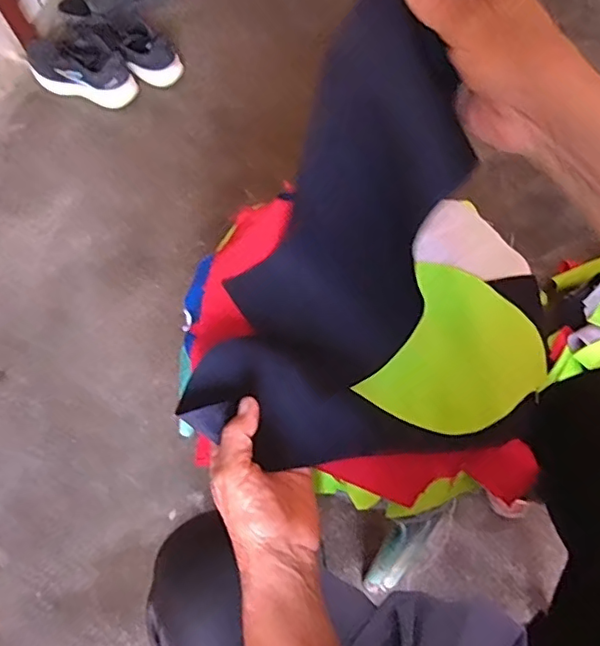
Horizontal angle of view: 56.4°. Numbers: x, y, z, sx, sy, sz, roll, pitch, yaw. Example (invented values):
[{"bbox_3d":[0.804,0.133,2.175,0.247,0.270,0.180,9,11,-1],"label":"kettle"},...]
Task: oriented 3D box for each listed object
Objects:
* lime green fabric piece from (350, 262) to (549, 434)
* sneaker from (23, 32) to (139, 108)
[{"bbox_3d":[0.137,0.028,0.465,0.129,0.022,0.145,24,64,9],"label":"lime green fabric piece"},{"bbox_3d":[-0.474,-0.548,1.195,0.251,0.089,0.098,19,63,6],"label":"sneaker"}]

